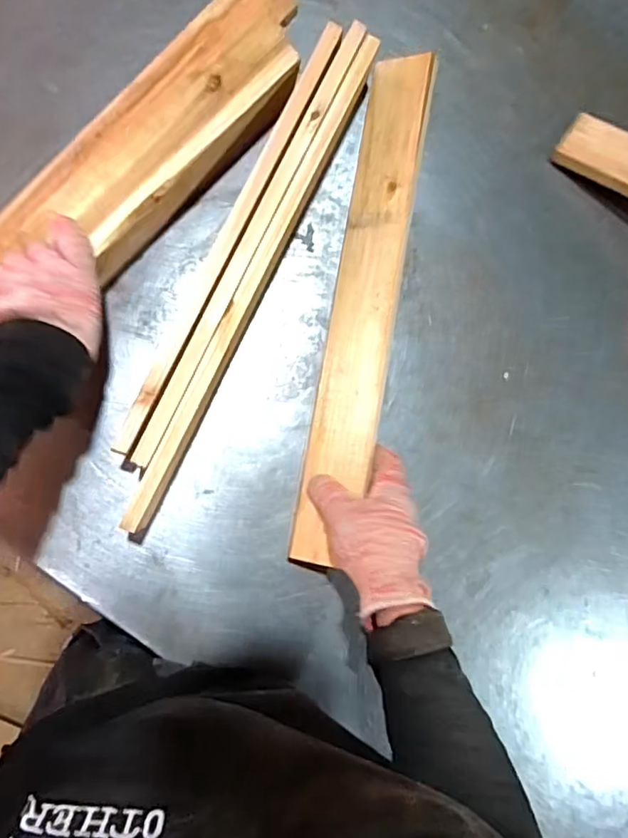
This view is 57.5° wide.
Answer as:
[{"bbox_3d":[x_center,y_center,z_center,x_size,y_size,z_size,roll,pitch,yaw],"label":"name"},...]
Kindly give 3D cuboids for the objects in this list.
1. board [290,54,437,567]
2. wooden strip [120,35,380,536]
[{"bbox_3d":[0.047,-0.111,0.534,0.067,0.021,0.478,6,82,26],"label":"board"},{"bbox_3d":[-0.052,-0.123,0.518,0.016,0.062,0.478,26,83,-4],"label":"wooden strip"}]

